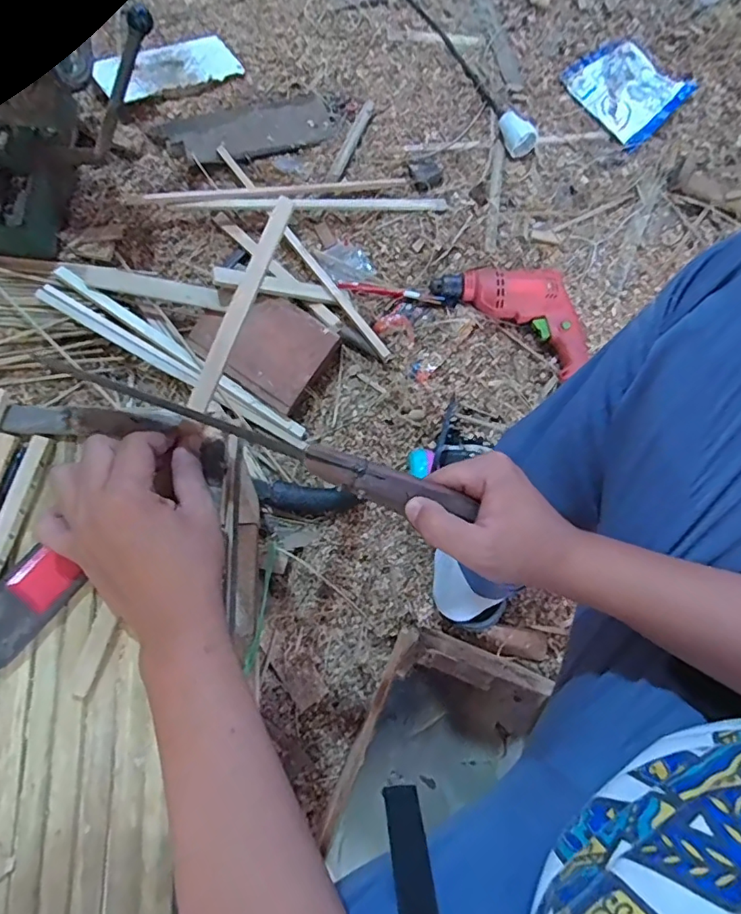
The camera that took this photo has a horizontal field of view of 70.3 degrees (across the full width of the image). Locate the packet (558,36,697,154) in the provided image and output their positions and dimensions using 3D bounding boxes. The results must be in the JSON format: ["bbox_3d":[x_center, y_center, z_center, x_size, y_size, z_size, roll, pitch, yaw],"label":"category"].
[{"bbox_3d":[0.430,-0.621,0.886,0.149,0.013,0.185,-38,78,-5],"label":"packet"}]

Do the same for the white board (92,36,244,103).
[{"bbox_3d":[-0.318,-0.615,0.832,0.222,0.016,0.093,-35,80,-24],"label":"white board"}]

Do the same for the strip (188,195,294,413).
[{"bbox_3d":[-0.098,-0.123,0.411,0.013,0.011,0.189,18,79,3],"label":"strip"}]

